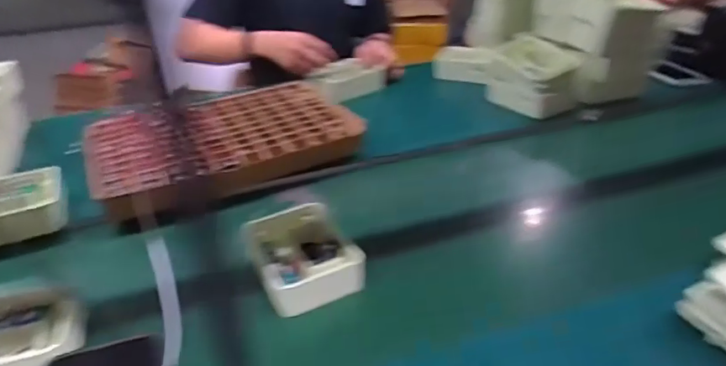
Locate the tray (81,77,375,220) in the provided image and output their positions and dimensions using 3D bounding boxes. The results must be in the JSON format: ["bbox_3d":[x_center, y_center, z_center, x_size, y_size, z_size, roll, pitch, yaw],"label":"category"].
[{"bbox_3d":[-0.241,-0.080,0.908,0.423,0.060,0.304,-19,37,-24],"label":"tray"}]

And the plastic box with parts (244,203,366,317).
[{"bbox_3d":[-0.079,0.093,0.648,0.124,0.054,0.131,-19,36,-23],"label":"plastic box with parts"}]

